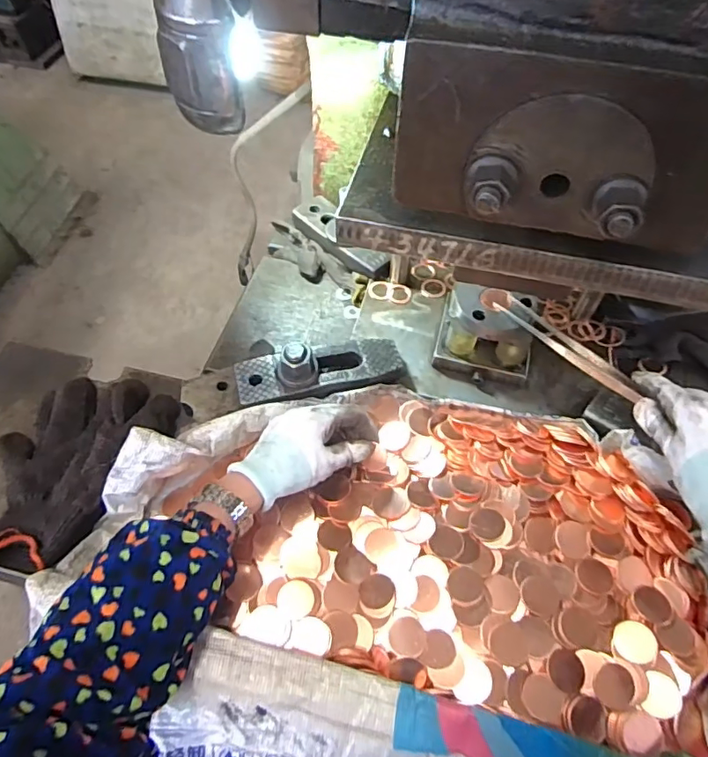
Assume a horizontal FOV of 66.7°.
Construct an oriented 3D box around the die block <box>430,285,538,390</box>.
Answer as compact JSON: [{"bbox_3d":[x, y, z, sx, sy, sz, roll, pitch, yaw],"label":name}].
[{"bbox_3d":[0.138,-0.046,0.557,0.097,0.070,0.080,12,58,7],"label":"die block"}]

